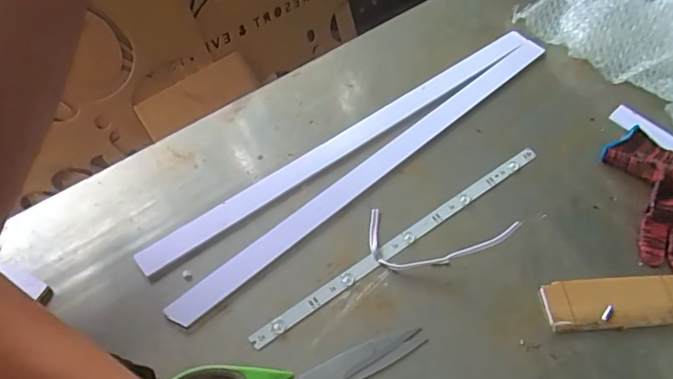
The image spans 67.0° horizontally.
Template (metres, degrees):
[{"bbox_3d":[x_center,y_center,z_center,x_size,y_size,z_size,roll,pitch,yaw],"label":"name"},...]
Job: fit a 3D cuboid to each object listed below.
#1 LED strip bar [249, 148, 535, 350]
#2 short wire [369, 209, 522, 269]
[{"bbox_3d":[0.071,0.046,0.506,0.355,0.005,0.015,-31,63,-20],"label":"LED strip bar"},{"bbox_3d":[0.102,0.049,0.494,0.142,0.019,0.062,-3,56,16],"label":"short wire"}]

